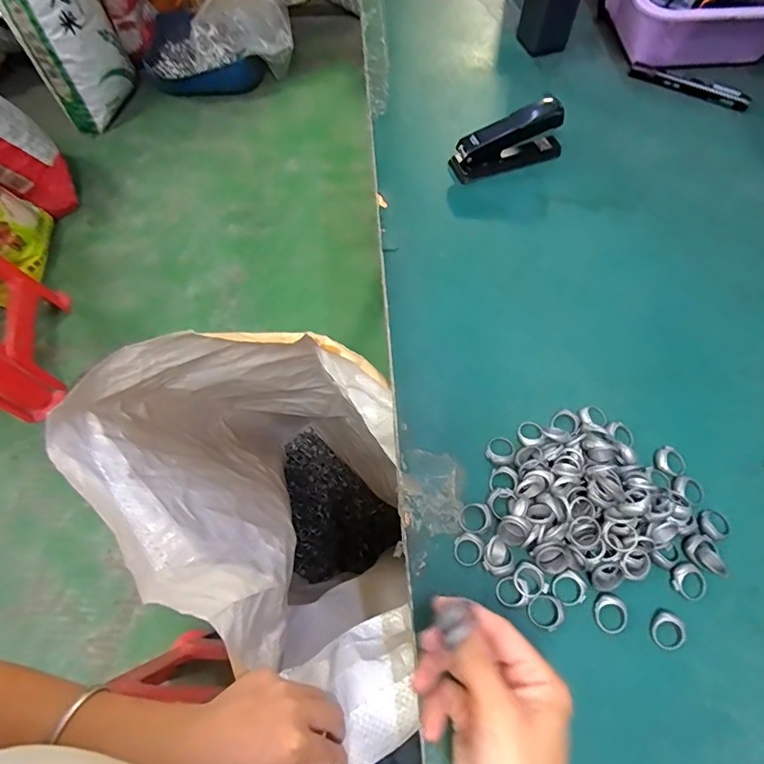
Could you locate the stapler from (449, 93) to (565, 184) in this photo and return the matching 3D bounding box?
[{"bbox_3d":[0.140,-0.269,0.517,0.124,0.049,0.046,-19,64,-8],"label":"stapler"}]

